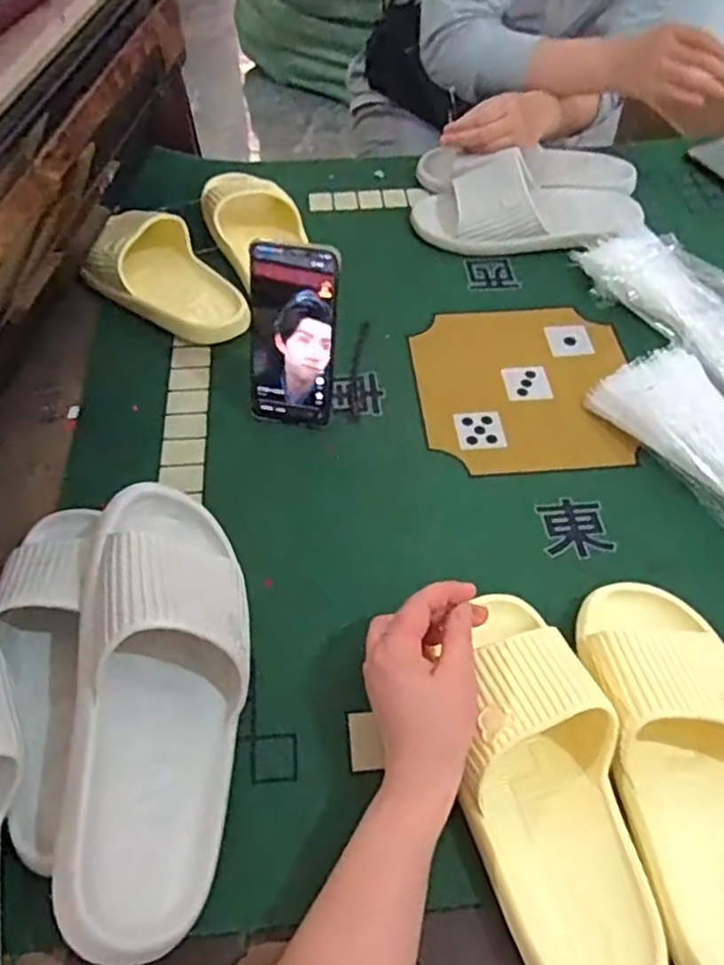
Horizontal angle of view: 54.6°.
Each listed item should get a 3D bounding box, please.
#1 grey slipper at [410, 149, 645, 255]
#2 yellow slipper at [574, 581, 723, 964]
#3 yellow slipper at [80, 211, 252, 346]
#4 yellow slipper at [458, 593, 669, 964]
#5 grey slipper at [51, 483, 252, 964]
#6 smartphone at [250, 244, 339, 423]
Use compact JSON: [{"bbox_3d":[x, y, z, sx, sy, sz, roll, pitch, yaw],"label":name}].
[{"bbox_3d":[0.192,-0.322,0.814,0.263,0.069,0.118,10,51,8],"label":"grey slipper"},{"bbox_3d":[0.204,0.171,0.436,0.100,0.055,0.243,2,50,0],"label":"yellow slipper"},{"bbox_3d":[-0.204,-0.217,0.734,0.195,0.058,0.110,35,58,25],"label":"yellow slipper"},{"bbox_3d":[0.114,0.181,0.435,0.094,0.057,0.243,-4,60,-4],"label":"yellow slipper"},{"bbox_3d":[-0.123,0.127,0.448,0.112,0.067,0.292,22,55,-32],"label":"grey slipper"},{"bbox_3d":[-0.062,-0.125,0.612,0.077,0.162,0.014,10,33,9],"label":"smartphone"}]

